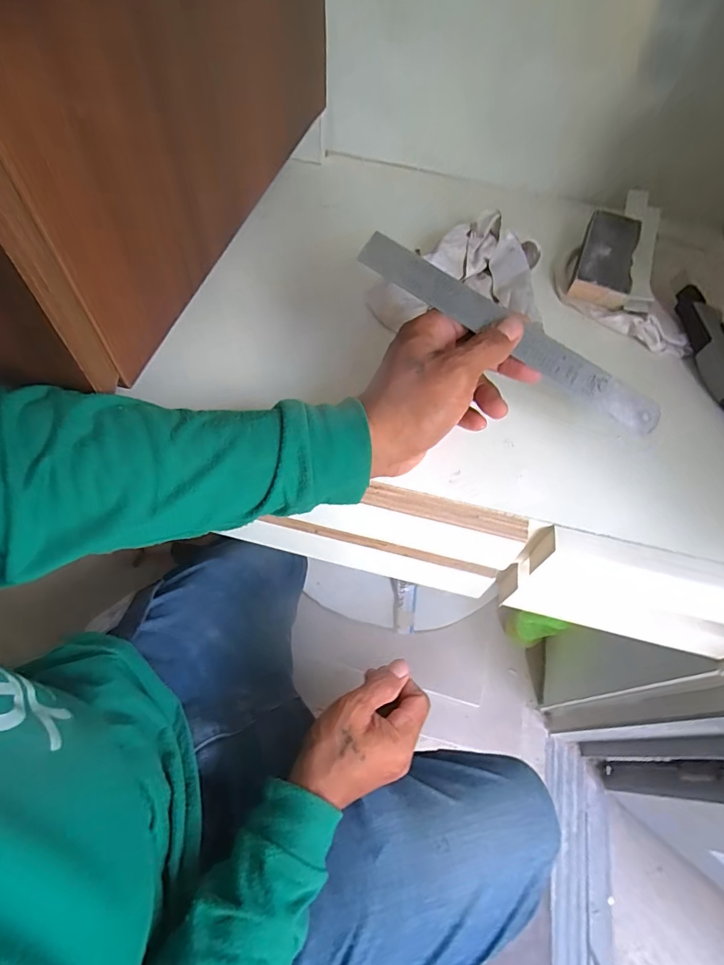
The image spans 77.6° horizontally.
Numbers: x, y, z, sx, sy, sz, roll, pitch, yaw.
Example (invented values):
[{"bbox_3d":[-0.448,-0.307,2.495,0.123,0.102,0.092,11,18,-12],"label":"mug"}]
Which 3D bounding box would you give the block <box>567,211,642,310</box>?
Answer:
[{"bbox_3d":[0.251,-0.233,0.463,0.050,0.019,0.140,21,60,9],"label":"block"}]

